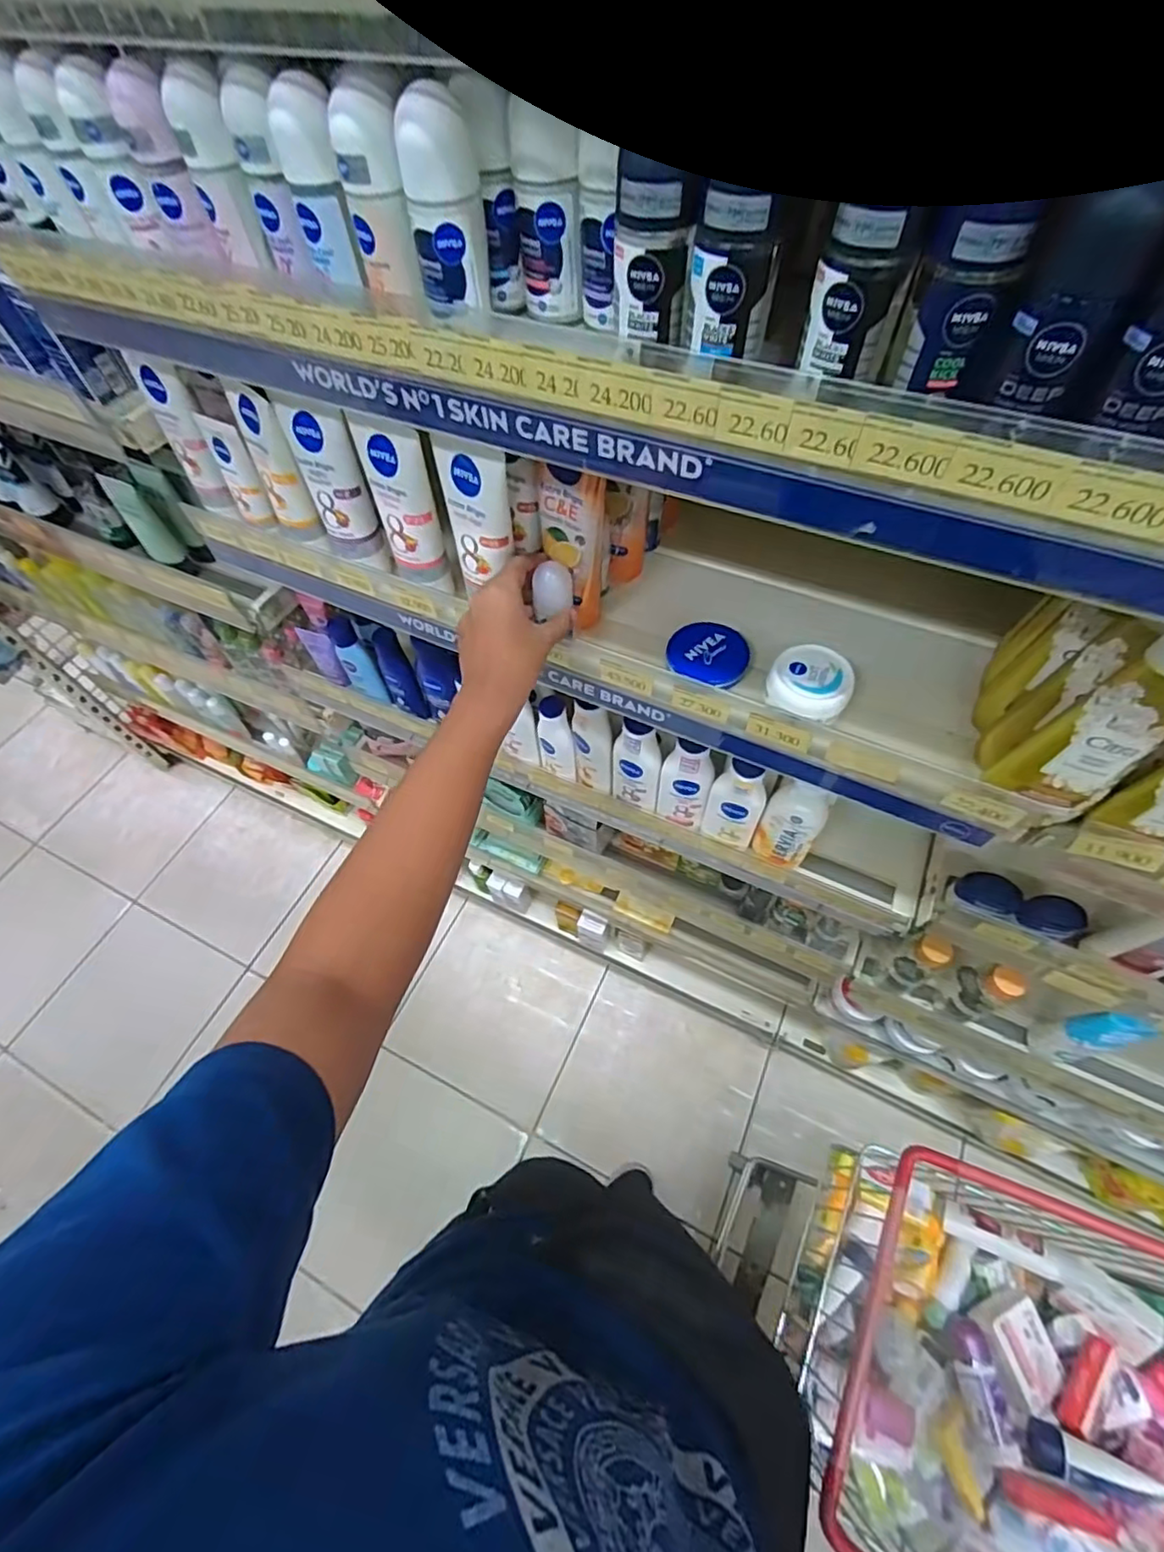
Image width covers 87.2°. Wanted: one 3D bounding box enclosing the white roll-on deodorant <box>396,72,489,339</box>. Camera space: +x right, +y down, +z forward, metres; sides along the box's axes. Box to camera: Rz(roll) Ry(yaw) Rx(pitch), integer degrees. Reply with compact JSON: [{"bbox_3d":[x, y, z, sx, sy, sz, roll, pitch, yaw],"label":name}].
[{"bbox_3d":[-0.073,-0.298,0.325,0.038,0.088,0.033,6,61,5],"label":"white roll-on deodorant"}]

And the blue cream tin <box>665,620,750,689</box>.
[{"bbox_3d":[0.117,-0.113,0.567,0.072,0.015,0.064,21,63,13],"label":"blue cream tin"}]

